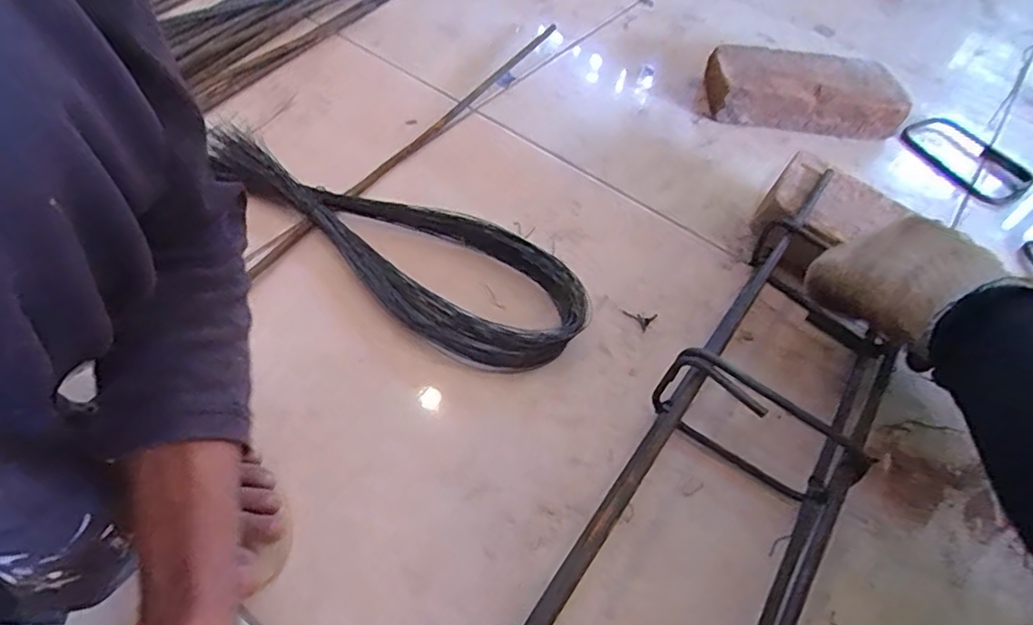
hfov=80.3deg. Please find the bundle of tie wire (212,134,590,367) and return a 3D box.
[{"bbox_3d":[-0.072,-0.044,0.547,0.277,0.040,0.124,35,56,21],"label":"bundle of tie wire"}]

